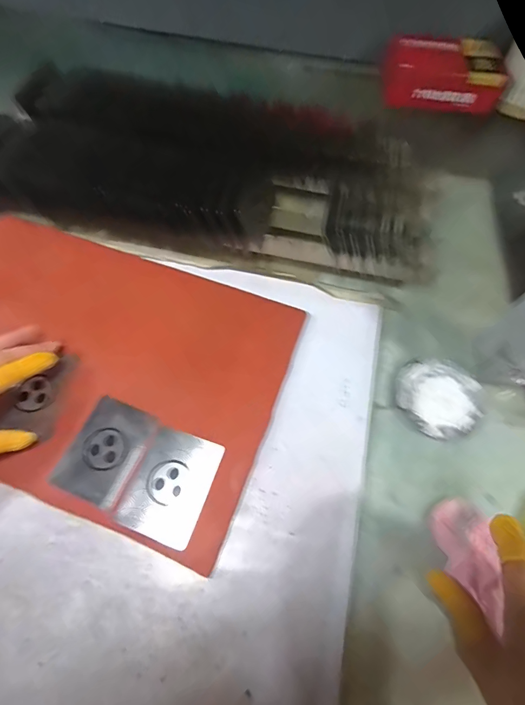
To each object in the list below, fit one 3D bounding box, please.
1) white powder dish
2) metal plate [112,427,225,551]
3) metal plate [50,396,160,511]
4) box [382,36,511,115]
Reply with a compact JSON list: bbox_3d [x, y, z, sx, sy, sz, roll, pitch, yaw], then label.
[{"bbox_3d":[0.176,0.042,0.380,0.078,0.007,0.080,1,63,-2],"label":"white powder dish"},{"bbox_3d":[-0.079,0.113,0.331,0.065,0.004,0.087,18,63,8],"label":"metal plate"},{"bbox_3d":[-0.139,0.088,0.343,0.063,0.006,0.086,22,67,7],"label":"metal plate"},{"bbox_3d":[0.263,-0.421,0.577,0.169,0.063,0.113,0,64,-1],"label":"box"}]

